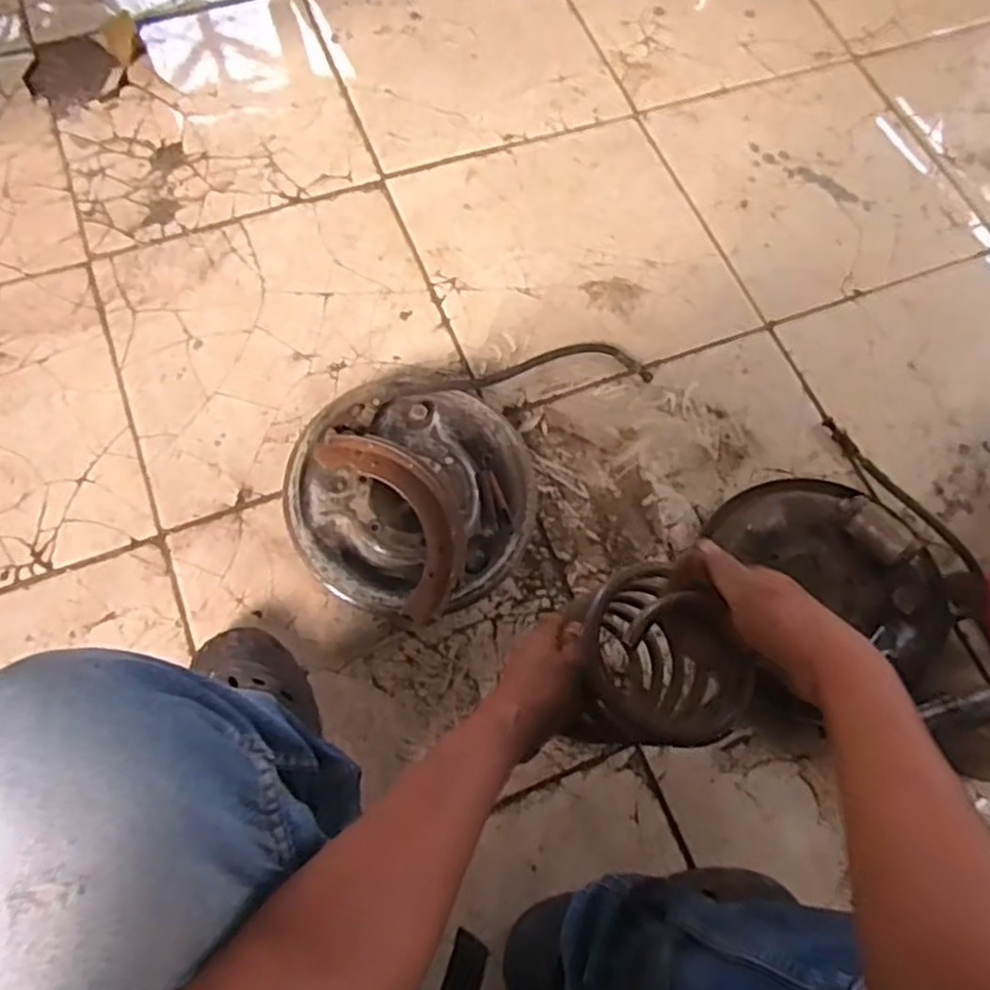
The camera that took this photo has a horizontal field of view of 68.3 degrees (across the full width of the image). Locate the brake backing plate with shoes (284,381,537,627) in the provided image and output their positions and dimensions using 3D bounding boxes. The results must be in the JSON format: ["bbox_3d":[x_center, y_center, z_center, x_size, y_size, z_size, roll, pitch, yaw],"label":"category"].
[{"bbox_3d":[-0.094,0.003,0.831,0.264,0.081,0.262,1,70,-3],"label":"brake backing plate with shoes"}]

